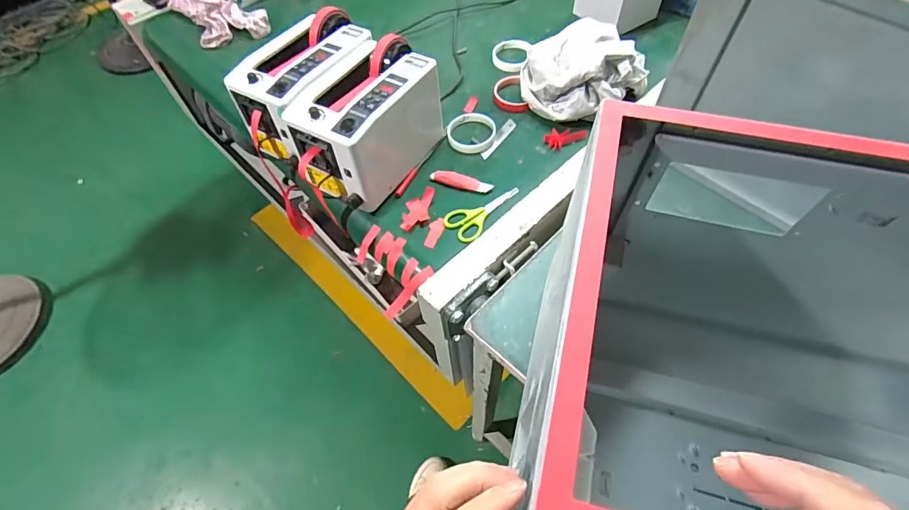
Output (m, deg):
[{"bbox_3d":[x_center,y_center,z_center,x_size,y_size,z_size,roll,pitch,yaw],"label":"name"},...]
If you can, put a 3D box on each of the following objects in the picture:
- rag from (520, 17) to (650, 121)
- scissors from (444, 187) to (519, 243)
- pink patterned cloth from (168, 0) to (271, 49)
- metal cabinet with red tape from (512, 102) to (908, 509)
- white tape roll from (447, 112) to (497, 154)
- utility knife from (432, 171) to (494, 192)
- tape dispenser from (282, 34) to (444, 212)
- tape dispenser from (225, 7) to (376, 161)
[{"bbox_3d":[0.223,-0.327,0.787,0.201,0.102,0.183,-36,63,-18],"label":"rag"},{"bbox_3d":[0.038,-0.073,0.685,0.063,0.005,0.123,34,66,22],"label":"scissors"},{"bbox_3d":[-0.551,-0.572,1.024,0.156,0.047,0.298,-35,63,-17],"label":"pink patterned cloth"},{"bbox_3d":[0.353,0.132,0.376,0.552,0.335,0.305,10,59,9],"label":"metal cabinet with red tape"},{"bbox_3d":[0.031,-0.213,0.775,0.083,0.014,0.086,-2,58,3],"label":"white tape roll"},{"bbox_3d":[0.011,-0.118,0.716,0.101,0.007,0.027,19,61,15],"label":"utility knife"},{"bbox_3d":[-0.132,-0.206,0.700,0.141,0.150,0.246,25,63,18],"label":"tape dispenser"},{"bbox_3d":[-0.236,-0.278,0.748,0.160,0.143,0.237,30,64,20],"label":"tape dispenser"}]

